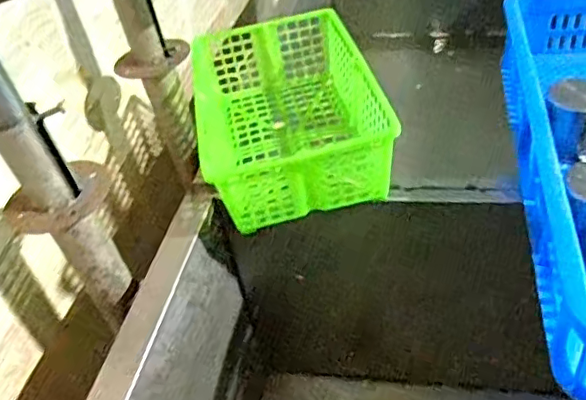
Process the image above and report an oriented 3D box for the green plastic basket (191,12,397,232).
[{"bbox_3d":[-0.015,-0.120,0.754,0.218,0.100,0.327,-11,41,-4],"label":"green plastic basket"}]

